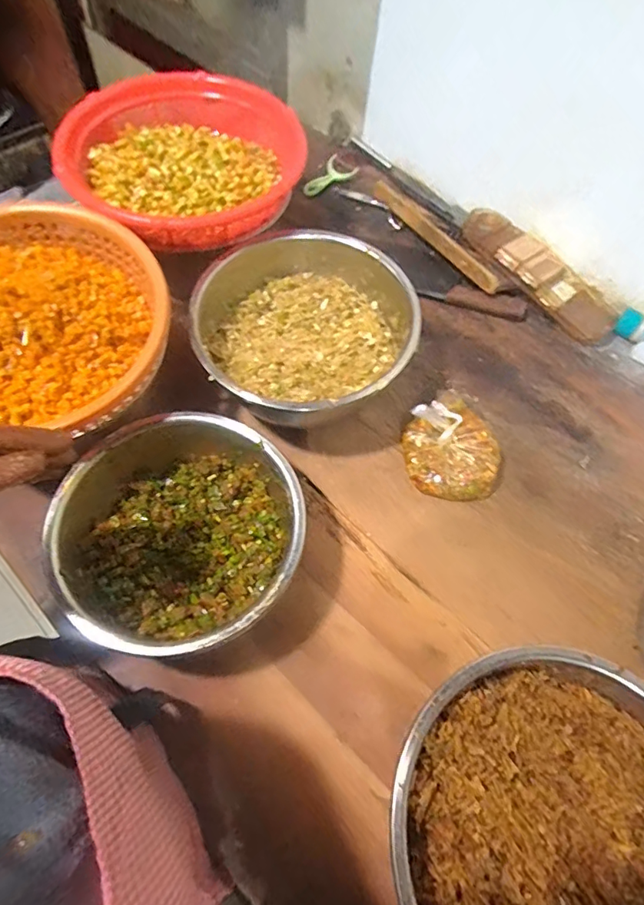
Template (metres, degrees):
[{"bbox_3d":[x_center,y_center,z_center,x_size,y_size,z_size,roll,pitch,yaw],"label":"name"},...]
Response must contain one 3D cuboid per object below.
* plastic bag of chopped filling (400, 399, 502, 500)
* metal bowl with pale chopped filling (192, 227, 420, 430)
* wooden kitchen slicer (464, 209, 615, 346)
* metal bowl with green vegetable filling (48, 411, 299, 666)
[{"bbox_3d":[0.163,-0.003,0.629,0.113,0.061,0.126,-7,62,-8],"label":"plastic bag of chopped filling"},{"bbox_3d":[-0.024,-0.151,0.650,0.261,0.129,0.266,2,62,-3],"label":"metal bowl with pale chopped filling"},{"bbox_3d":[0.343,-0.289,0.783,0.108,0.028,0.283,-36,76,-28],"label":"wooden kitchen slicer"},{"bbox_3d":[-0.147,0.088,0.538,0.235,0.101,0.245,2,62,-3],"label":"metal bowl with green vegetable filling"}]

